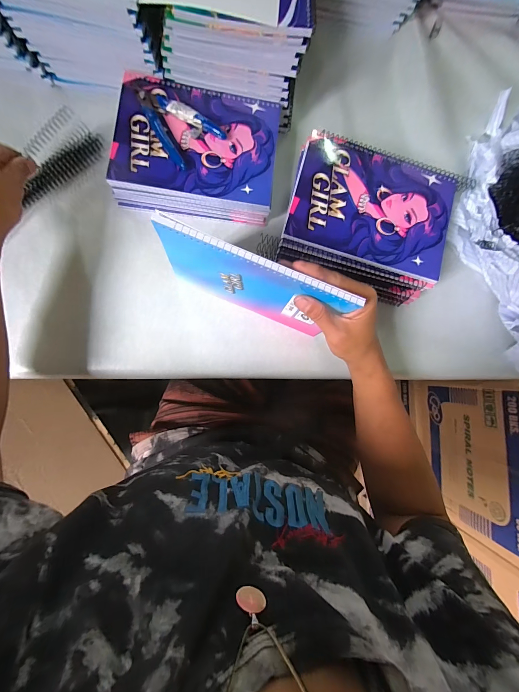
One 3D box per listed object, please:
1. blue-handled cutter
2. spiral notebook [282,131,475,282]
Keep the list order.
[{"bbox_3d":[-0.105,-0.276,0.350,0.106,0.014,0.071,45,81,-1],"label":"blue-handled cutter"},{"bbox_3d":[0.143,-0.175,0.354,0.202,0.011,0.149,14,85,-5],"label":"spiral notebook"}]

